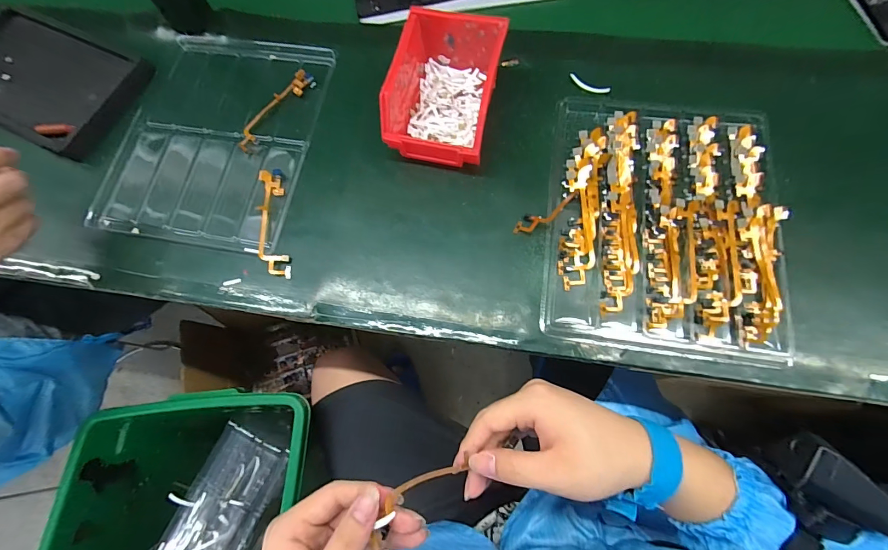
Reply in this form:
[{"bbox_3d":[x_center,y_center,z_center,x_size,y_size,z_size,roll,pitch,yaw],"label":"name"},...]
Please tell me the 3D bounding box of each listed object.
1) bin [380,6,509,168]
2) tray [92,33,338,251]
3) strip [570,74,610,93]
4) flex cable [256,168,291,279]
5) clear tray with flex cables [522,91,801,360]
[{"bbox_3d":[0.001,-0.195,0.406,0.101,0.076,0.142,13,72,7],"label":"bin"},{"bbox_3d":[-0.267,-0.174,0.447,0.222,0.008,0.284,8,71,5],"label":"tray"},{"bbox_3d":[0.167,-0.219,0.432,0.048,0.006,0.008,29,75,12],"label":"strip"},{"bbox_3d":[-0.184,-0.058,0.402,0.027,0.010,0.130,-11,71,-1],"label":"flex cable"},{"bbox_3d":[0.217,-0.064,0.381,0.223,0.016,0.271,6,71,5],"label":"clear tray with flex cables"}]

